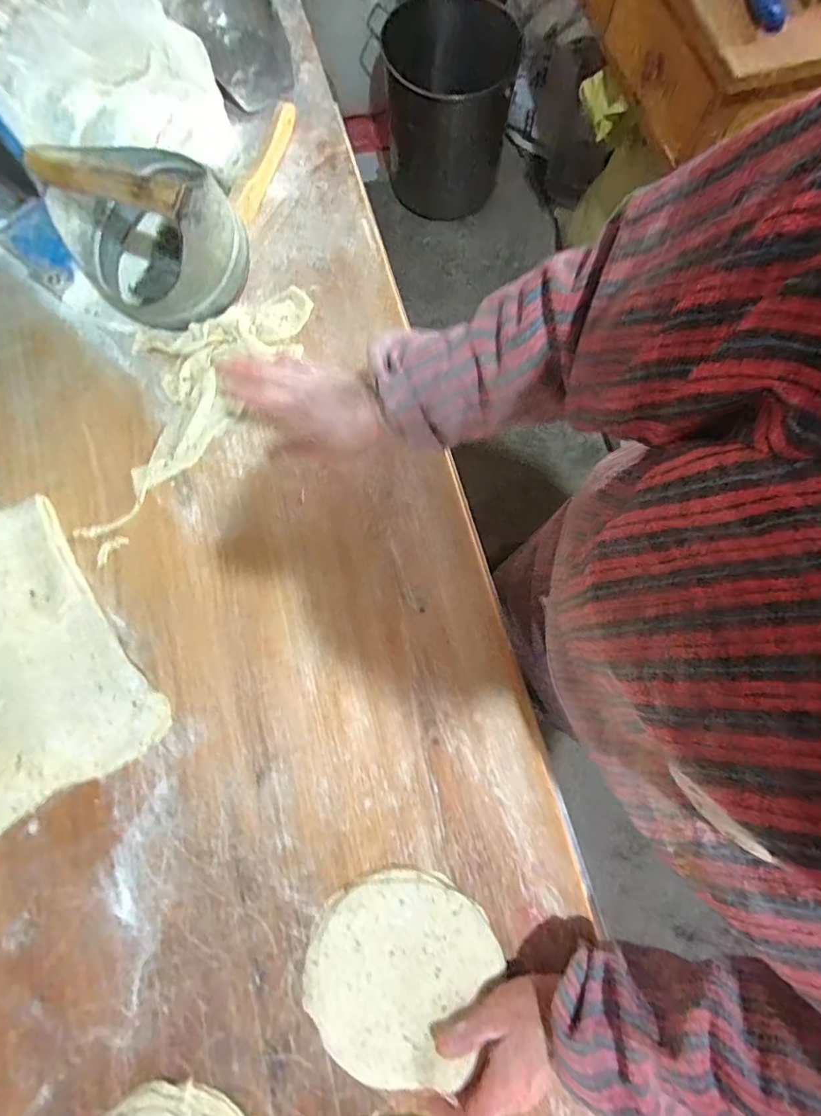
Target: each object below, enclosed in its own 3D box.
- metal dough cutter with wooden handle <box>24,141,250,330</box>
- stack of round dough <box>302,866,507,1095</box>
[{"bbox_3d":[-0.274,-0.352,0.506,0.165,0.128,0.166,0,78,0],"label":"metal dough cutter with wooden handle"},{"bbox_3d":[-0.013,0.364,0.413,0.155,0.016,0.162,26,79,6],"label":"stack of round dough"}]

